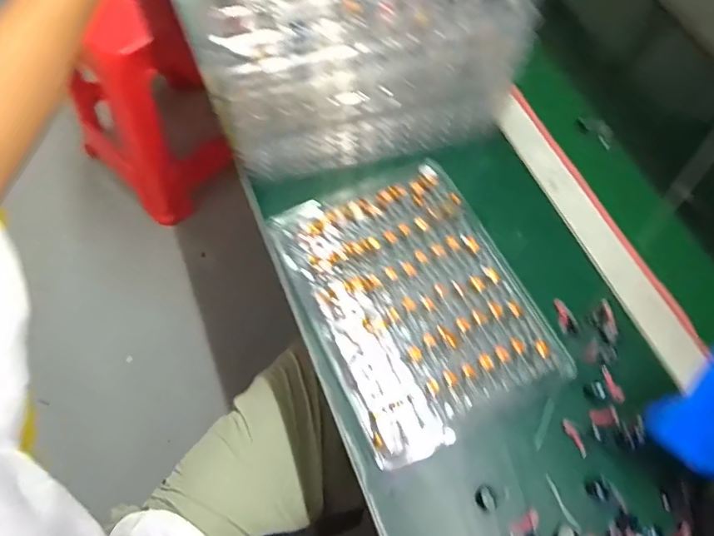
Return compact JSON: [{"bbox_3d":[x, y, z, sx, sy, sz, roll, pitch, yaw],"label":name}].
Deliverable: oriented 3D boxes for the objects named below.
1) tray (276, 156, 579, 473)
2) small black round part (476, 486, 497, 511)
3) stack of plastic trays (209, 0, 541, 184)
[{"bbox_3d":[0.053,0.024,0.506,0.201,0.009,0.258,-24,67,-10],"label":"tray"},{"bbox_3d":[0.104,0.186,0.430,0.015,0.004,0.018,-6,63,-6],"label":"small black round part"},{"bbox_3d":[-0.002,-0.264,0.568,0.289,0.153,0.237,-13,66,-5],"label":"stack of plastic trays"}]

